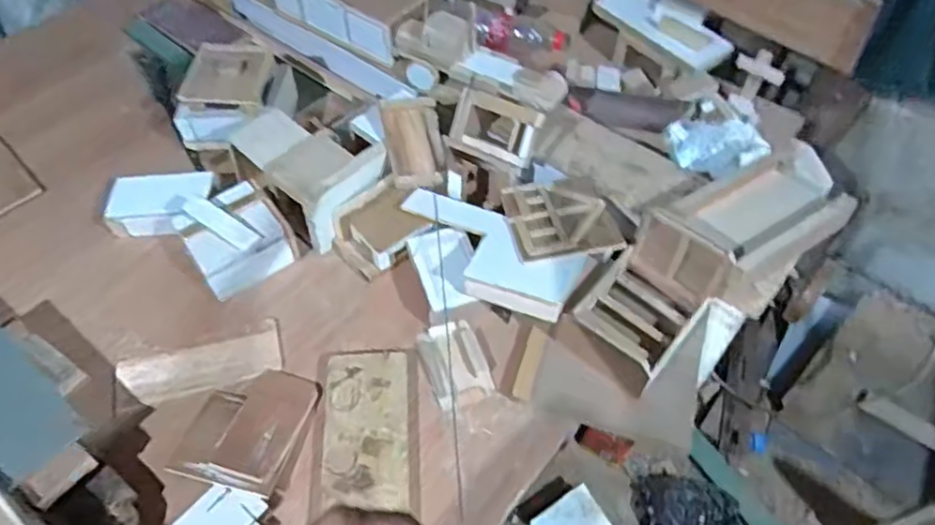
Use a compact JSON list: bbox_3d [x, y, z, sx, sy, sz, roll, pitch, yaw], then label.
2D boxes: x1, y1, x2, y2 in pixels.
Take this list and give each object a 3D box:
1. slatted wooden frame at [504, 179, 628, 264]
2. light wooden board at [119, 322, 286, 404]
[{"bbox_3d":[0.119,-0.059,0.816,0.136,0.016,0.154,-6,41,-2],"label":"slatted wooden frame"},{"bbox_3d":[-0.321,0.126,0.765,0.184,0.010,0.072,-17,57,-13],"label":"light wooden board"}]

